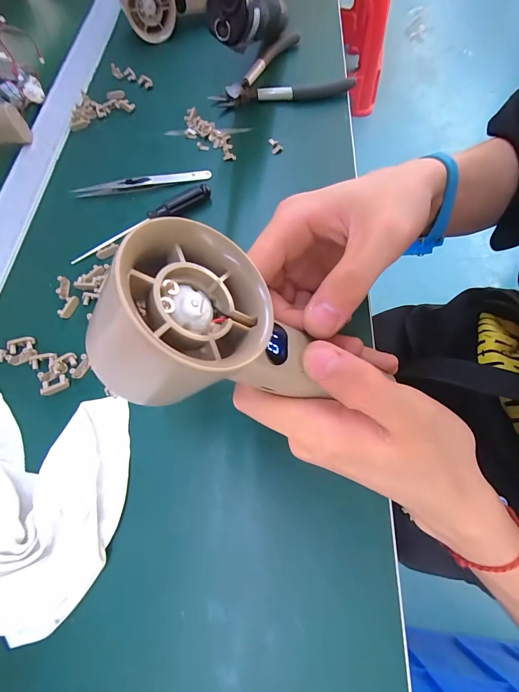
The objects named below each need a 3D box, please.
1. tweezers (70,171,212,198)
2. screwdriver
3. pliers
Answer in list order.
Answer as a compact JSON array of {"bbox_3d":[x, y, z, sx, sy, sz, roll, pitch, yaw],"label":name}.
[{"bbox_3d":[-0.109,-0.153,0.286,0.125,0.008,0.010,-13,67,-3],"label":"tweezers"},{"bbox_3d":[-0.101,-0.108,0.265,0.131,0.016,0.011,-30,69,-10],"label":"screwdriver"},{"bbox_3d":[0.016,-0.297,0.339,0.138,0.020,0.121,-29,69,-9],"label":"pliers"}]

